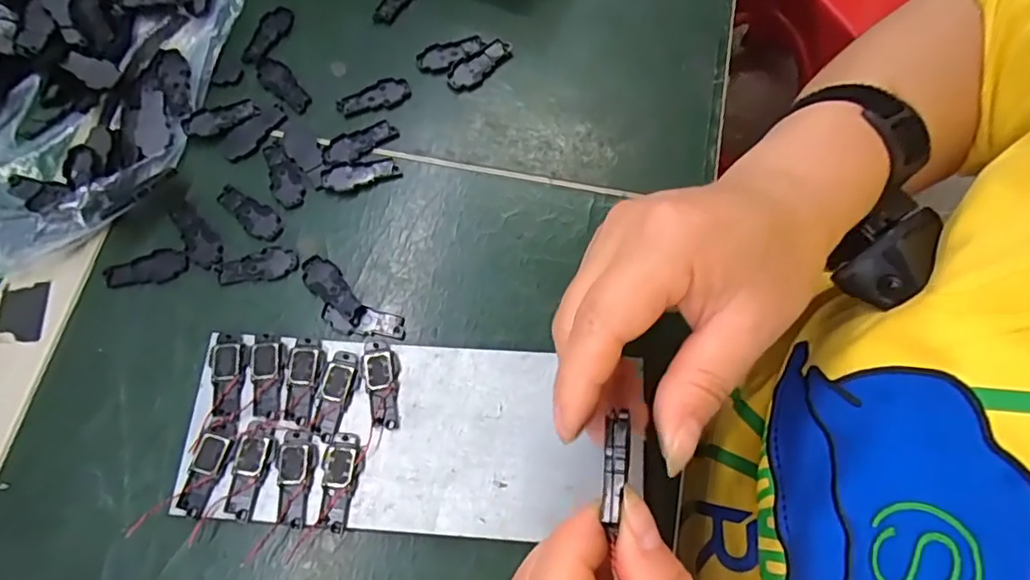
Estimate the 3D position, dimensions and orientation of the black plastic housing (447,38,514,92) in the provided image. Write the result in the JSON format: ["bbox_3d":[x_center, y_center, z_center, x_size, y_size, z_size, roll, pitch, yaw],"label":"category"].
[{"bbox_3d":[-0.019,-0.124,0.316,0.042,0.004,0.015,-43,76,-11],"label":"black plastic housing"}]

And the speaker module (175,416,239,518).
[{"bbox_3d":[-0.131,0.074,0.245,0.013,0.004,0.040,17,73,7],"label":"speaker module"}]

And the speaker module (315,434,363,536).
[{"bbox_3d":[-0.075,0.081,0.244,0.015,0.005,0.039,9,72,4],"label":"speaker module"}]

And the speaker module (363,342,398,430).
[{"bbox_3d":[-0.059,0.042,0.256,0.013,0.005,0.040,-10,72,-2],"label":"speaker module"}]

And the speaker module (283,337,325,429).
[{"bbox_3d":[-0.094,0.040,0.255,0.014,0.004,0.038,3,72,3],"label":"speaker module"}]

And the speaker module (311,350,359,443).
[{"bbox_3d":[-0.080,0.045,0.253,0.013,0.004,0.039,15,73,7],"label":"speaker module"}]

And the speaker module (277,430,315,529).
[{"bbox_3d":[-0.094,0.079,0.242,0.014,0.004,0.038,0,72,2],"label":"speaker module"}]

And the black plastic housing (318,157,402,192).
[{"bbox_3d":[-0.080,-0.059,0.296,0.040,0.005,0.016,-12,72,-2],"label":"black plastic housing"}]

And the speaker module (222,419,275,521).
[{"bbox_3d":[-0.113,0.076,0.243,0.013,0.004,0.040,10,72,5],"label":"speaker module"}]

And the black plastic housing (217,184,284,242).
[{"bbox_3d":[-0.134,-0.039,0.290,0.039,0.004,0.016,36,76,12],"label":"black plastic housing"}]

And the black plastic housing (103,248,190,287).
[{"bbox_3d":[-0.181,-0.011,0.280,0.040,0.004,0.016,-8,72,-1],"label":"black plastic housing"}]

